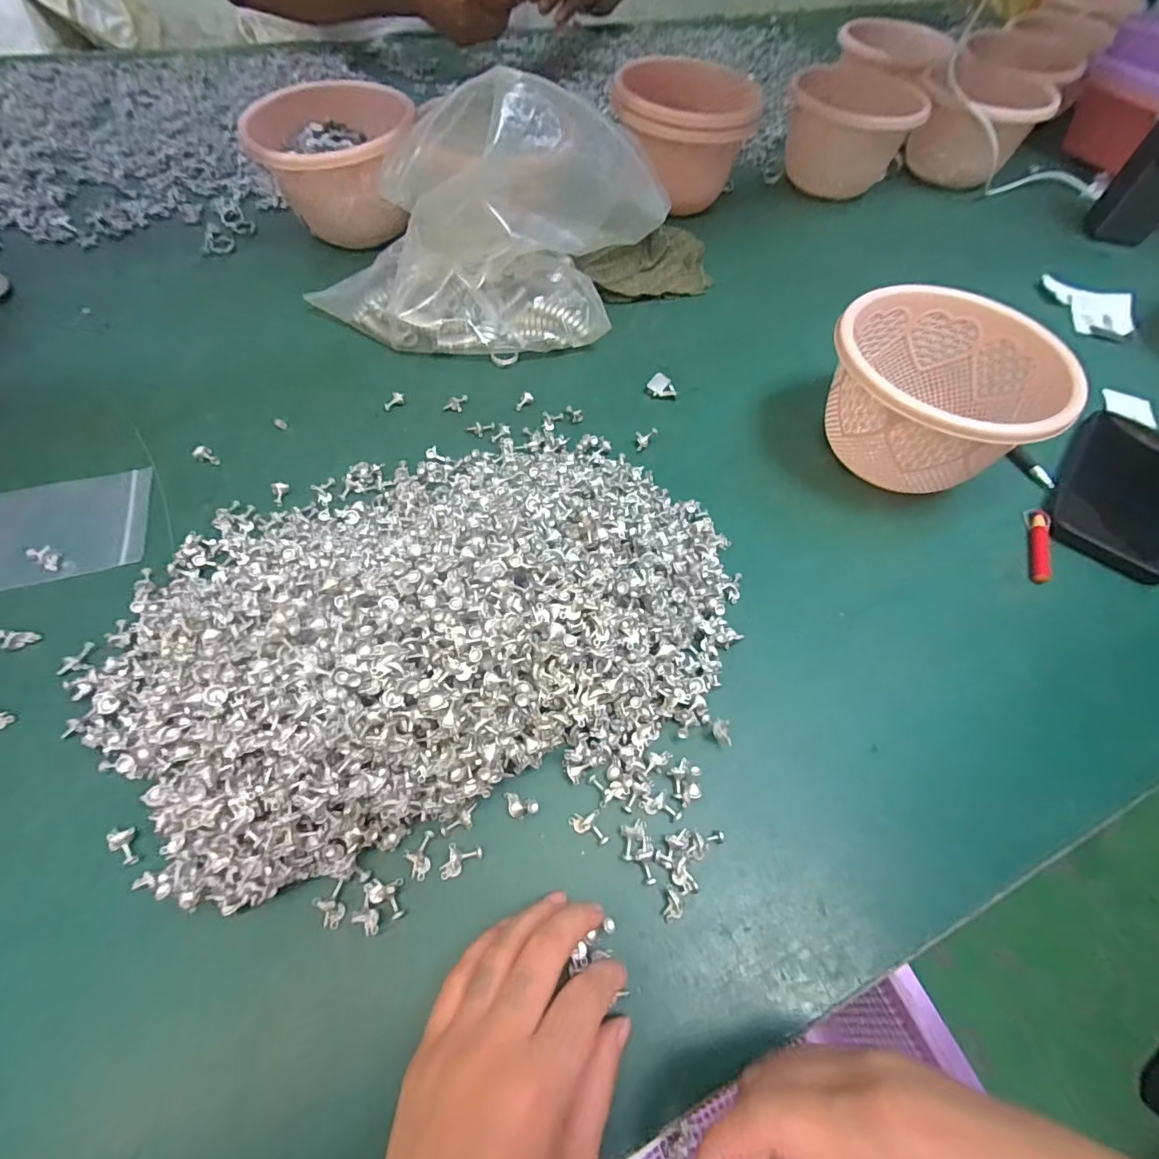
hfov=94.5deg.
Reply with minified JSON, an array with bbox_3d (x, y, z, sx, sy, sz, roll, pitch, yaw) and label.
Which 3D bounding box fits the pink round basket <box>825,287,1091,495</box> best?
[{"bbox_3d":[0.239,-0.124,0.376,0.140,0.088,0.133,2,60,-3],"label":"pink round basket"}]

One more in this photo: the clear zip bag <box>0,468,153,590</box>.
[{"bbox_3d":[-0.340,-0.033,0.337,0.120,0.005,0.080,-15,62,-12],"label":"clear zip bag"}]

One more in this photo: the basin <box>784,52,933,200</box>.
[{"bbox_3d":[0.307,-0.518,0.621,0.139,0.101,0.161,18,60,7],"label":"basin"}]

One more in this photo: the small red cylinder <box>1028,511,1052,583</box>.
[{"bbox_3d":[0.317,-0.024,0.371,0.010,0.011,0.062,18,60,7],"label":"small red cylinder"}]

